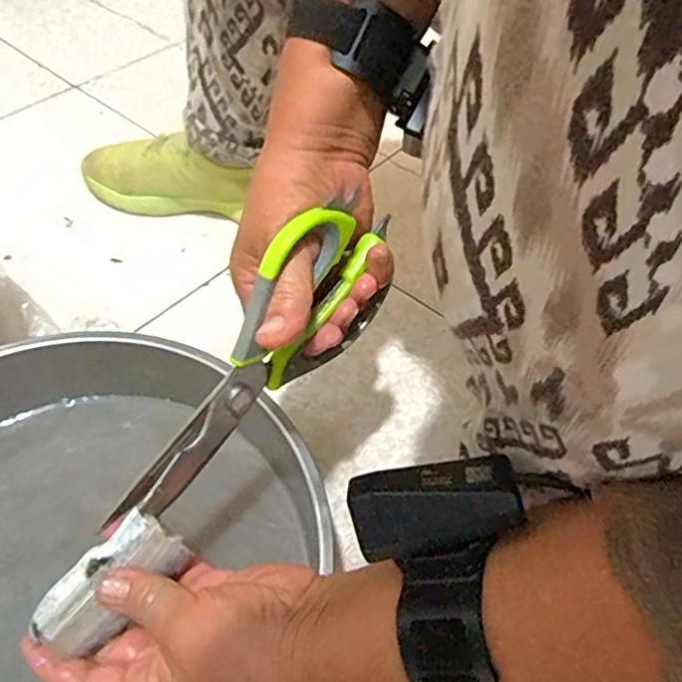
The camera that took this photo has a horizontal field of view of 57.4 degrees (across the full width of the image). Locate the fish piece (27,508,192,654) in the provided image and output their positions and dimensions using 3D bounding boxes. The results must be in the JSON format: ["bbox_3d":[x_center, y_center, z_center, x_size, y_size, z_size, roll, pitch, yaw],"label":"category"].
[{"bbox_3d":[-0.117,0.121,0.315,0.073,0.040,0.018,-44,21,-13],"label":"fish piece"}]

